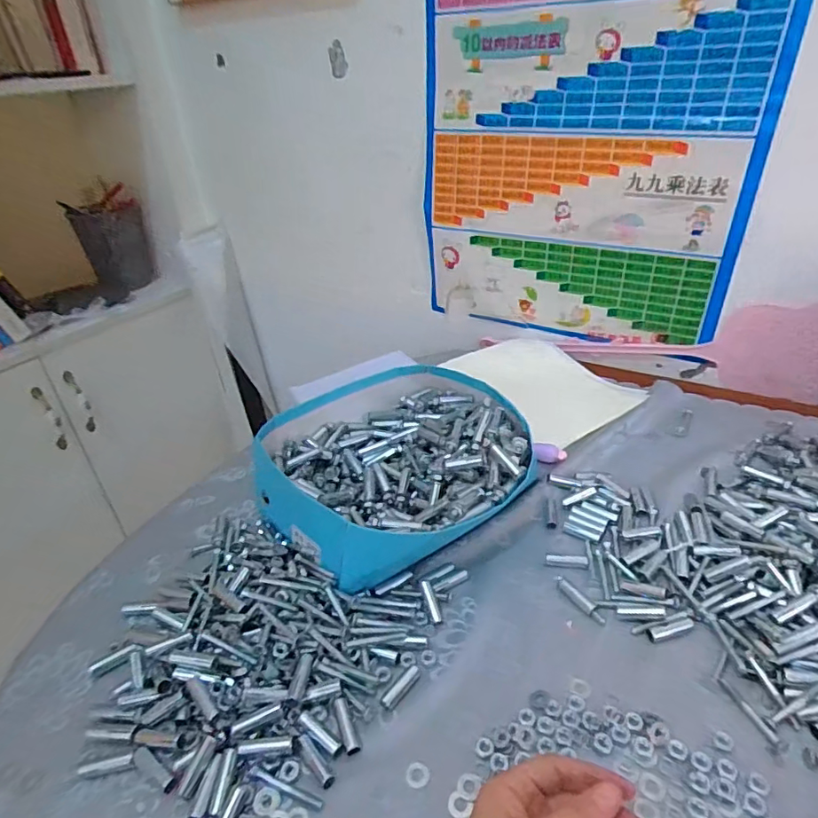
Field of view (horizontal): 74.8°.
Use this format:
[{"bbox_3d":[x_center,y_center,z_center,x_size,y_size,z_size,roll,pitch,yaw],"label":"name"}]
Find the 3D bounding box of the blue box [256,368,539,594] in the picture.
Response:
[{"bbox_3d":[-0.016,0.062,0.613,0.282,0.085,0.278,-23,37,-25],"label":"blue box"}]

